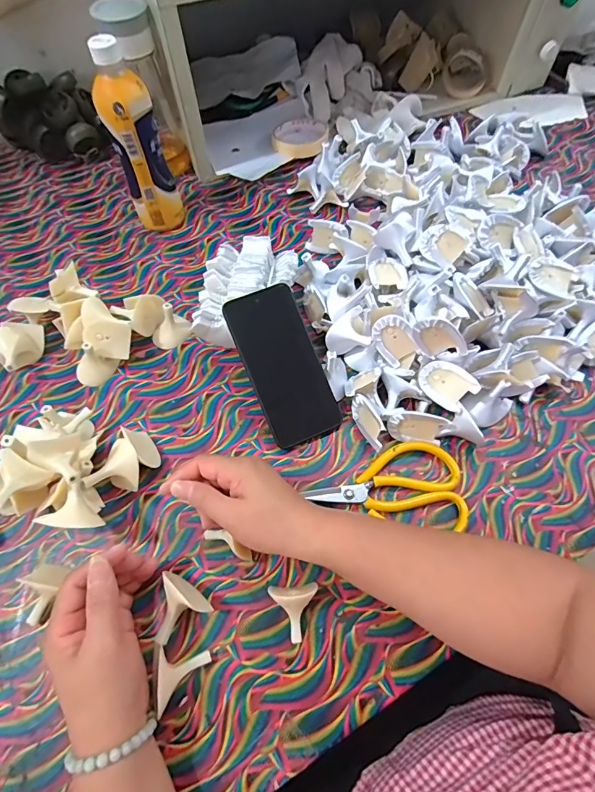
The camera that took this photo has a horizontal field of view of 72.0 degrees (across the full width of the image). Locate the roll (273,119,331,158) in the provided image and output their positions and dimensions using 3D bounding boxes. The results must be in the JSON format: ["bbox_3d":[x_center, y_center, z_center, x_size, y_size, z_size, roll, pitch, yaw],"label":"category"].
[{"bbox_3d":[0.006,-0.433,0.685,0.097,0.018,0.097,0,62,1],"label":"roll"}]

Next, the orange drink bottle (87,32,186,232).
[{"bbox_3d":[-0.202,-0.313,0.524,0.061,0.215,0.053,19,64,11],"label":"orange drink bottle"}]

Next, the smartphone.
[{"bbox_3d":[-0.015,-0.033,0.438,0.077,0.006,0.165,-23,92,-11],"label":"smartphone"}]

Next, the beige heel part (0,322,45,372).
[{"bbox_3d":[-0.323,-0.058,0.481,0.052,0.041,0.063,29,66,16],"label":"beige heel part"}]

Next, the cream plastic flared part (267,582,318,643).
[{"bbox_3d":[-0.002,0.187,0.351,0.040,0.031,0.043,-6,62,-2],"label":"cream plastic flared part"}]

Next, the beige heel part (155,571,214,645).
[{"bbox_3d":[-0.106,0.180,0.351,0.046,0.040,0.048,-32,66,-15],"label":"beige heel part"}]

